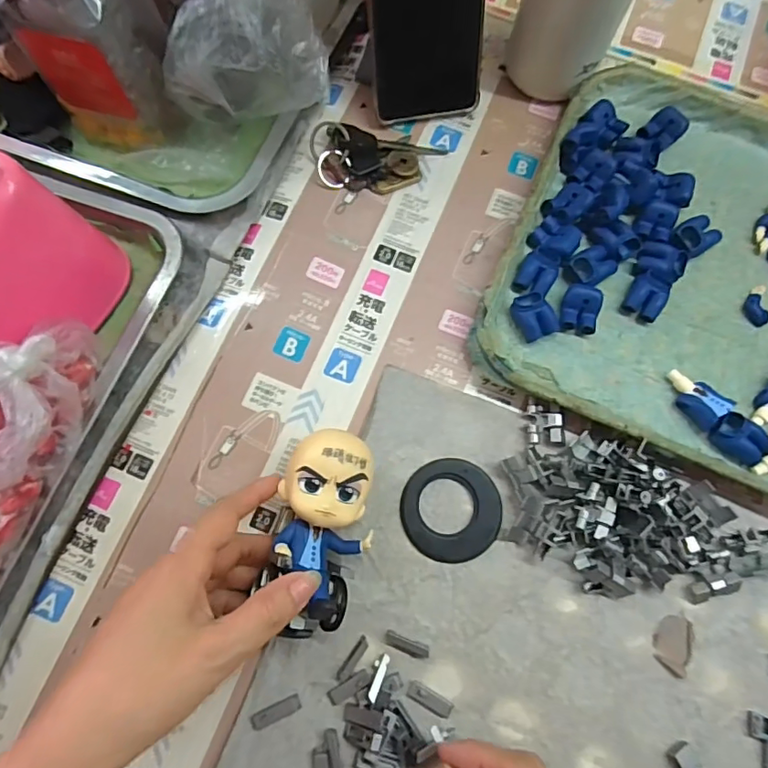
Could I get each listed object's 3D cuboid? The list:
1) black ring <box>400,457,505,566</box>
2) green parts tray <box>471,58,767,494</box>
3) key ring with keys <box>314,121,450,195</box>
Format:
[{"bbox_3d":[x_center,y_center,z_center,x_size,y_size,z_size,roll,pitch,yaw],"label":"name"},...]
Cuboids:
[{"bbox_3d":[0.040,0.075,0.316,0.059,0.005,0.059,0,73,1],"label":"black ring"},{"bbox_3d":[0.261,-0.075,0.350,0.337,0.027,0.297,23,75,7],"label":"green parts tray"},{"bbox_3d":[-0.005,-0.163,0.376,0.090,0.025,0.046,-3,73,0],"label":"key ring with keys"}]

